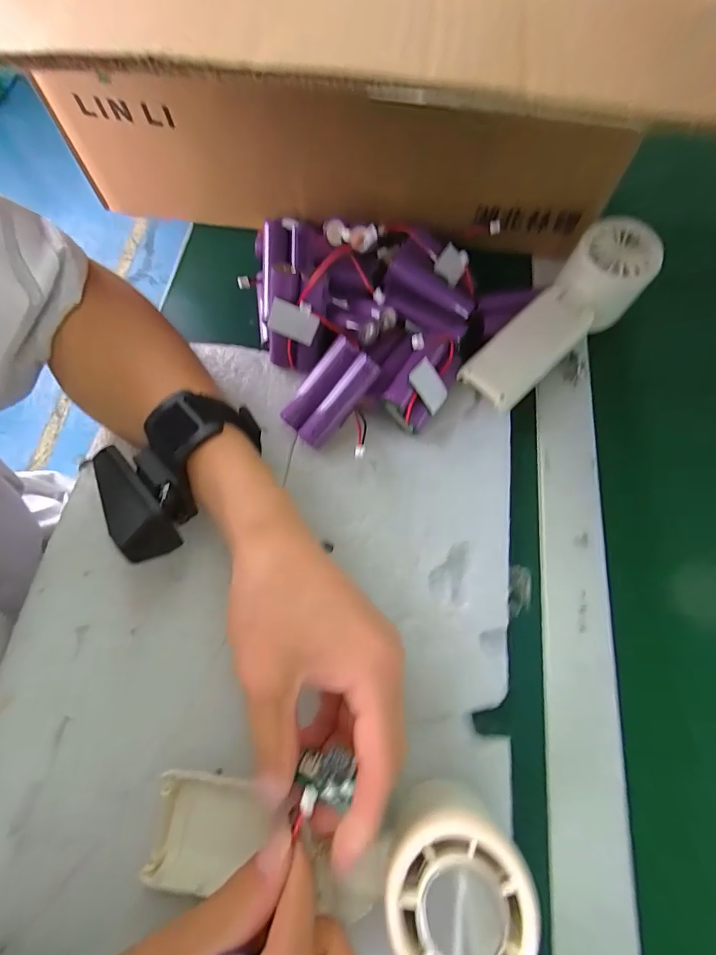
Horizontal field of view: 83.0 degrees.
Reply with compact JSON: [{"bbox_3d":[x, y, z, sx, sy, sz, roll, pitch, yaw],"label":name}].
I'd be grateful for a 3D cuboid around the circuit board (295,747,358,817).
[{"bbox_3d":[-0.014,0.131,0.176,0.024,0.013,0.020,-6,68,-5],"label":"circuit board"}]

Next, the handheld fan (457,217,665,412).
[{"bbox_3d":[0.142,-0.111,0.289,0.160,0.034,0.052,-43,75,-3],"label":"handheld fan"}]

